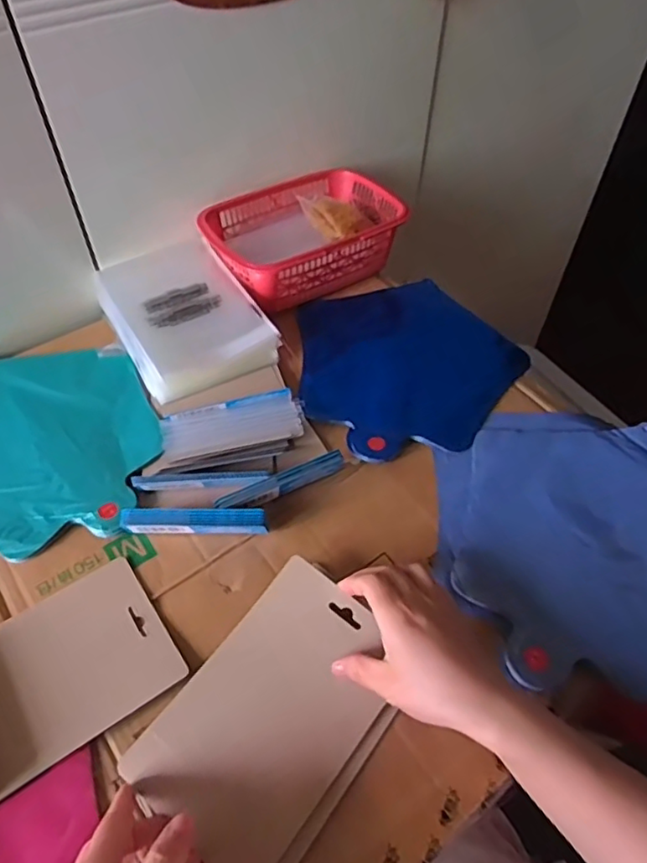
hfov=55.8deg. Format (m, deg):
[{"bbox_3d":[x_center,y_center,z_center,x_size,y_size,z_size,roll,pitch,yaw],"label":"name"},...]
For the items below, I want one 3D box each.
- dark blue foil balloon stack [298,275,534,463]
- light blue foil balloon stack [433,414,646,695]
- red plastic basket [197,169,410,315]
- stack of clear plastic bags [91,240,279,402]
[{"bbox_3d":[0.077,-0.077,0.618,0.215,0.013,0.231,-19,54,-15],"label":"dark blue foil balloon stack"},{"bbox_3d":[0.214,0.080,0.508,0.239,0.022,0.229,-24,56,-19],"label":"light blue foil balloon stack"},{"bbox_3d":[-0.022,-0.220,0.692,0.214,0.070,0.145,-30,58,-22],"label":"red plastic basket"},{"bbox_3d":[-0.146,-0.120,0.630,0.136,0.037,0.196,-25,56,-19],"label":"stack of clear plastic bags"}]

